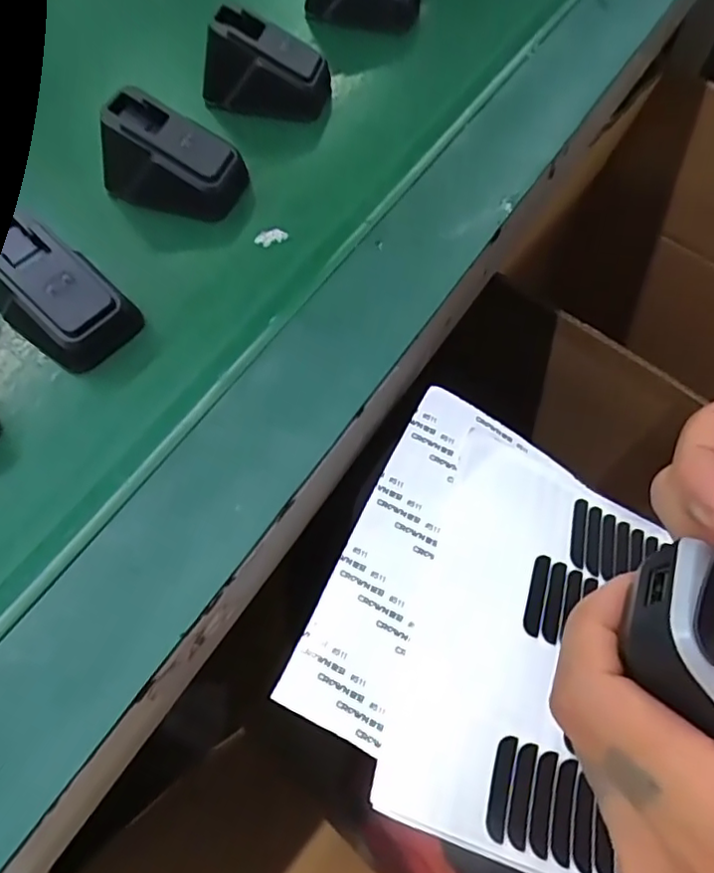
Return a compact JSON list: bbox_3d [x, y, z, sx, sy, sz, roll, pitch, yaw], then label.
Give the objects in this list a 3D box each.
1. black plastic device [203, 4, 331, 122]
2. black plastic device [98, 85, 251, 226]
[{"bbox_3d":[-0.053,-0.216,0.339,0.070,0.041,0.036,6,65,3],"label":"black plastic device"},{"bbox_3d":[-0.097,-0.142,0.300,0.071,0.037,0.039,16,66,7],"label":"black plastic device"}]

